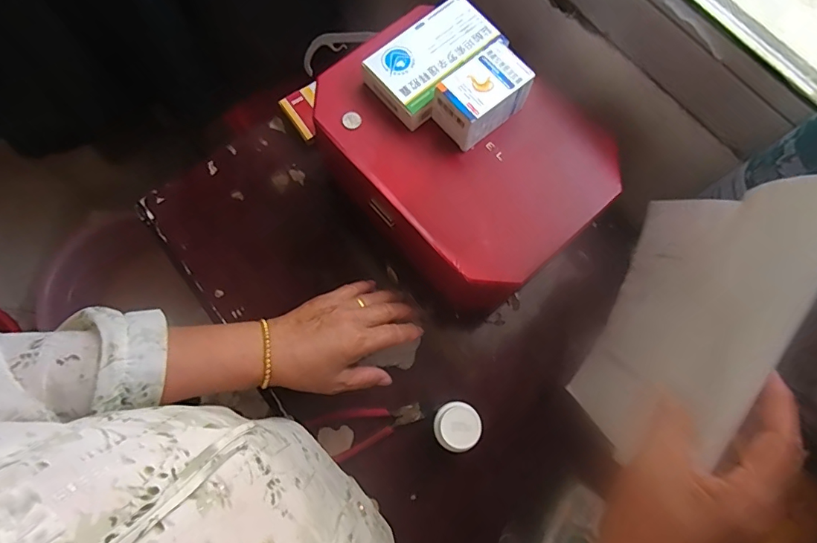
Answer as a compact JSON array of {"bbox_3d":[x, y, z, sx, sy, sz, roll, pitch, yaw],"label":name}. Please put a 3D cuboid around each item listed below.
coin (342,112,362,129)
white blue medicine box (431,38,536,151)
[{"bbox_3d":[-0.057,-0.152,0.465,0.018,0.004,0.017,-13,74,-6],"label":"coin"},{"bbox_3d":[0.069,-0.165,0.450,0.091,0.056,0.058,-38,78,-12],"label":"white blue medicine box"}]

